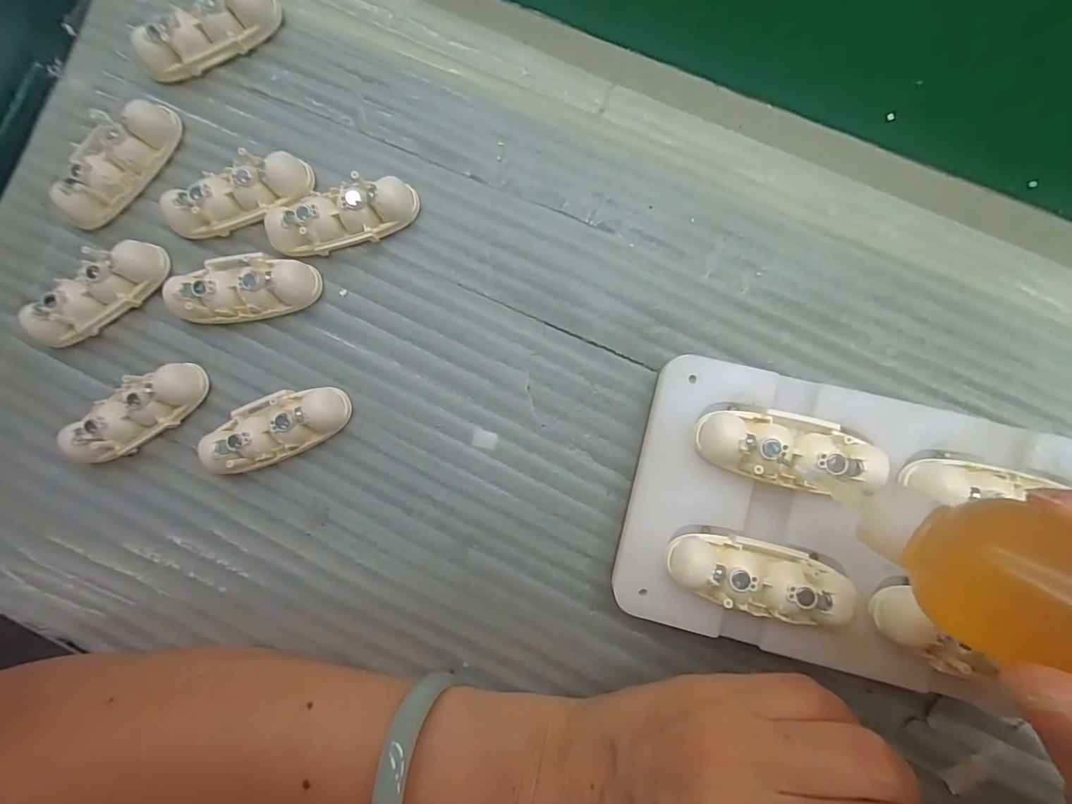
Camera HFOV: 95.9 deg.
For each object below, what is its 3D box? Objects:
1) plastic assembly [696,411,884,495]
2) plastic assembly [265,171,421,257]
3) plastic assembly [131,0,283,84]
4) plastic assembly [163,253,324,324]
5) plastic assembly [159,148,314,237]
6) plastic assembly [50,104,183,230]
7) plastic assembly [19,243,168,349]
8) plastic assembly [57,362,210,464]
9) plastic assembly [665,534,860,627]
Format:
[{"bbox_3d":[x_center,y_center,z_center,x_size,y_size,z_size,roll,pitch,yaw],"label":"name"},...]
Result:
[{"bbox_3d":[0.088,0.017,0.169,0.059,0.018,0.024,11,89,4],"label":"plastic assembly"},{"bbox_3d":[-0.081,-0.077,0.202,0.061,0.016,0.020,-12,87,3],"label":"plastic assembly"},{"bbox_3d":[-0.141,-0.160,0.208,0.063,0.018,0.018,-24,87,3],"label":"plastic assembly"},{"bbox_3d":[-0.123,-0.049,0.205,0.059,0.016,0.026,-4,88,4],"label":"plastic assembly"},{"bbox_3d":[-0.127,-0.089,0.204,0.061,0.014,0.020,-23,87,3],"label":"plastic assembly"},{"bbox_3d":[-0.184,-0.105,0.210,0.026,0.017,0.063,44,91,4],"label":"plastic assembly"},{"bbox_3d":[-0.189,-0.047,0.207,0.060,0.019,0.020,-33,86,2],"label":"plastic assembly"},{"bbox_3d":[-0.171,0.006,0.206,0.061,0.017,0.021,-31,86,2],"label":"plastic assembly"},{"bbox_3d":[0.077,0.062,0.170,0.059,0.017,0.022,14,89,4],"label":"plastic assembly"}]

